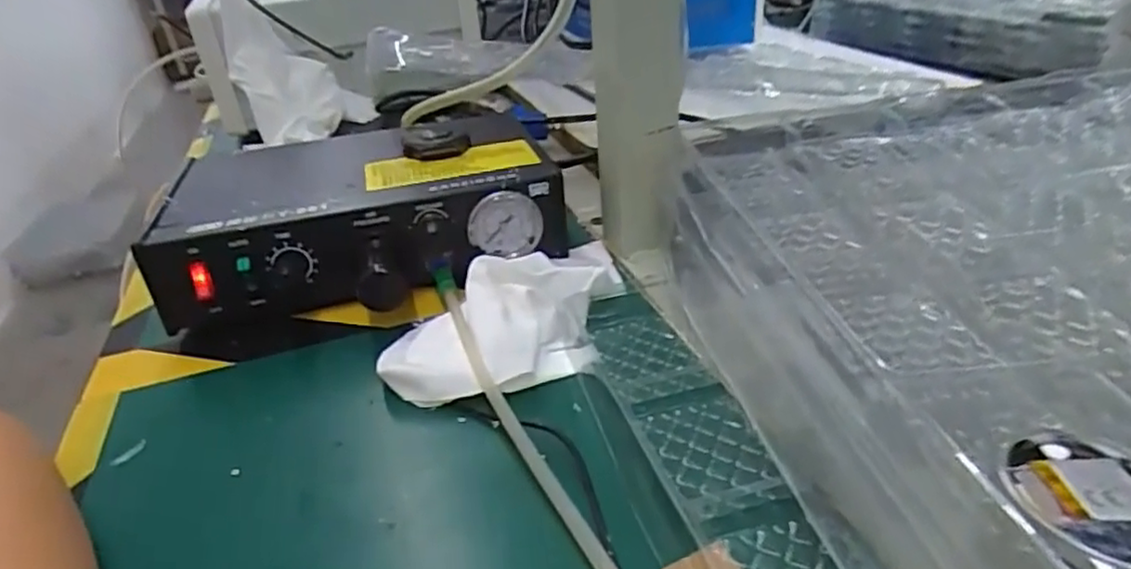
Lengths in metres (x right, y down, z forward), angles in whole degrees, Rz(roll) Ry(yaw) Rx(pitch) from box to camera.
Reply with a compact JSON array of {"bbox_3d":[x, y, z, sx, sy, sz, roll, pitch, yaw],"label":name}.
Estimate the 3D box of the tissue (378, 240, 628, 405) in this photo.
[{"bbox_3d":[-0.027,0.018,0.346,0.135,0.032,0.075,-18,34,-20],"label":"tissue"}]

